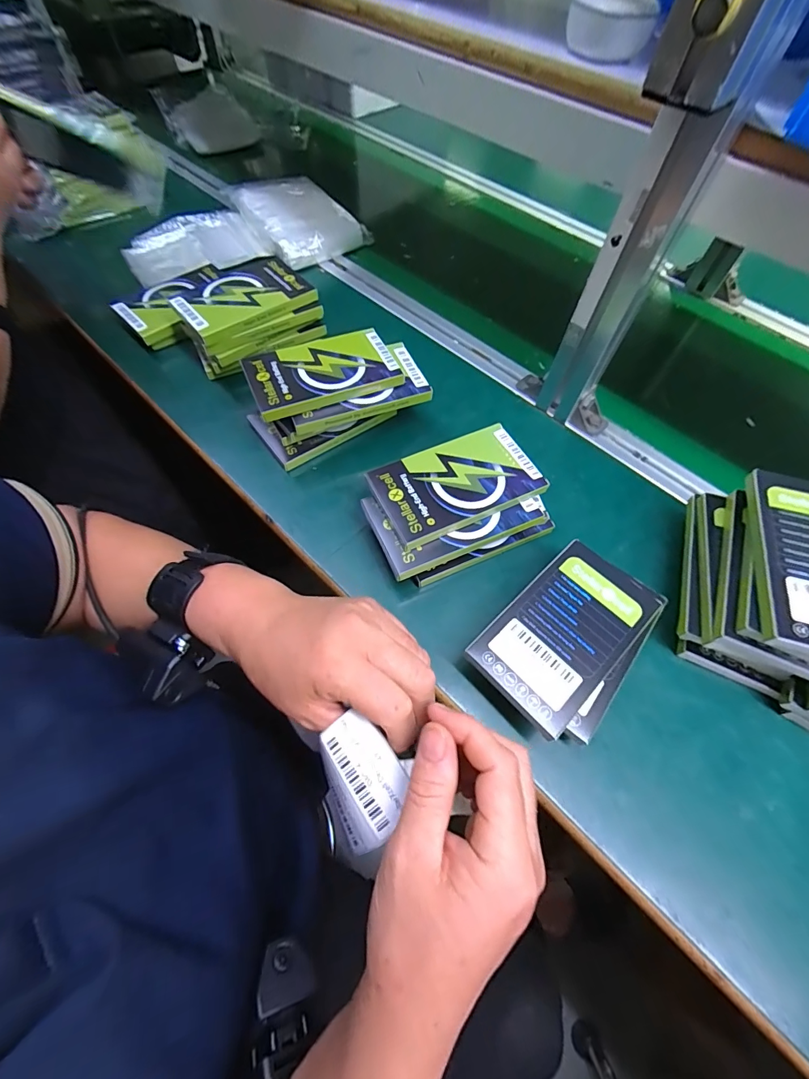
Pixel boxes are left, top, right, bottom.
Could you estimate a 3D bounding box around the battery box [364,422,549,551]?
[{"bbox_3d":[0.043,-0.049,0.345,0.132,0.009,0.078,-22,64,-14],"label":"battery box"}]

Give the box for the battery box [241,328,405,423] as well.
[{"bbox_3d":[-0.077,-0.159,0.388,0.133,0.013,0.080,-20,64,-13],"label":"battery box"}]

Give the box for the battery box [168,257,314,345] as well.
[{"bbox_3d":[-0.167,-0.257,0.434,0.133,0.013,0.086,-38,69,-20],"label":"battery box"}]

